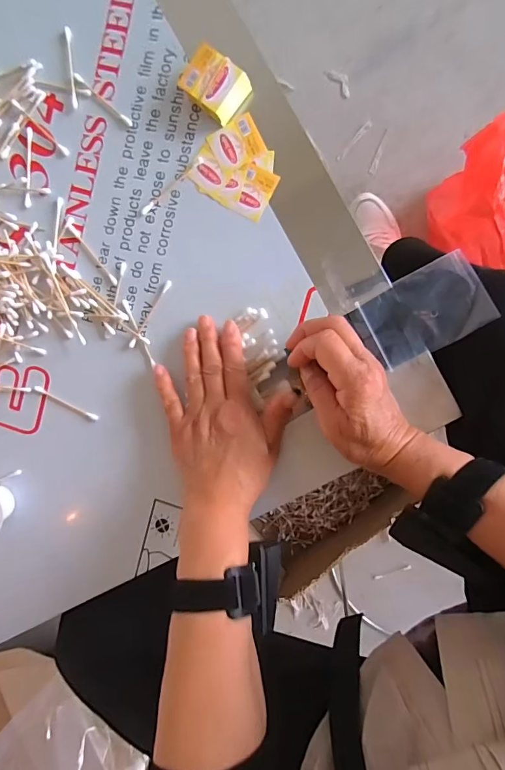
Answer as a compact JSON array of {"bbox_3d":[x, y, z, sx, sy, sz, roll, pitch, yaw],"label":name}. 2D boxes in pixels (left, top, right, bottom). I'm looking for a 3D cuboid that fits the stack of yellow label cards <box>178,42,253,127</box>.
[{"bbox_3d":[-0.032,-0.258,0.357,0.048,0.023,0.042,44,98,3],"label":"stack of yellow label cards"}]

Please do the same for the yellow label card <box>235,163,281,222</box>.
[{"bbox_3d":[0.001,-0.171,0.367,0.030,0.004,0.043,28,97,5],"label":"yellow label card"}]

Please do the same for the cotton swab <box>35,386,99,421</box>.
[{"bbox_3d":[-0.185,0.018,0.411,0.072,0.004,0.006,26,97,6],"label":"cotton swab"}]

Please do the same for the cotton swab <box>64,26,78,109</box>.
[{"bbox_3d":[-0.168,-0.295,0.384,0.007,0.005,0.072,-4,93,8],"label":"cotton swab"}]

